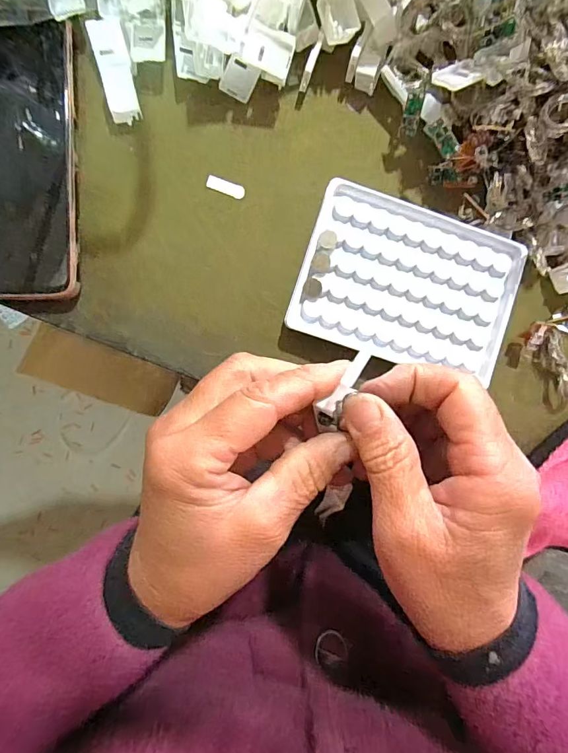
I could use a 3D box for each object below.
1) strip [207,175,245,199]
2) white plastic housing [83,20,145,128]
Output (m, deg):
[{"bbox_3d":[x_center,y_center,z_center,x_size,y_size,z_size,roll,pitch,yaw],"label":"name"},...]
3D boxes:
[{"bbox_3d":[-0.036,-0.118,0.259,0.023,0.004,0.008,17,89,-5],"label":"strip"},{"bbox_3d":[-0.099,-0.182,0.248,0.019,0.012,0.056,-15,91,-5],"label":"white plastic housing"}]

